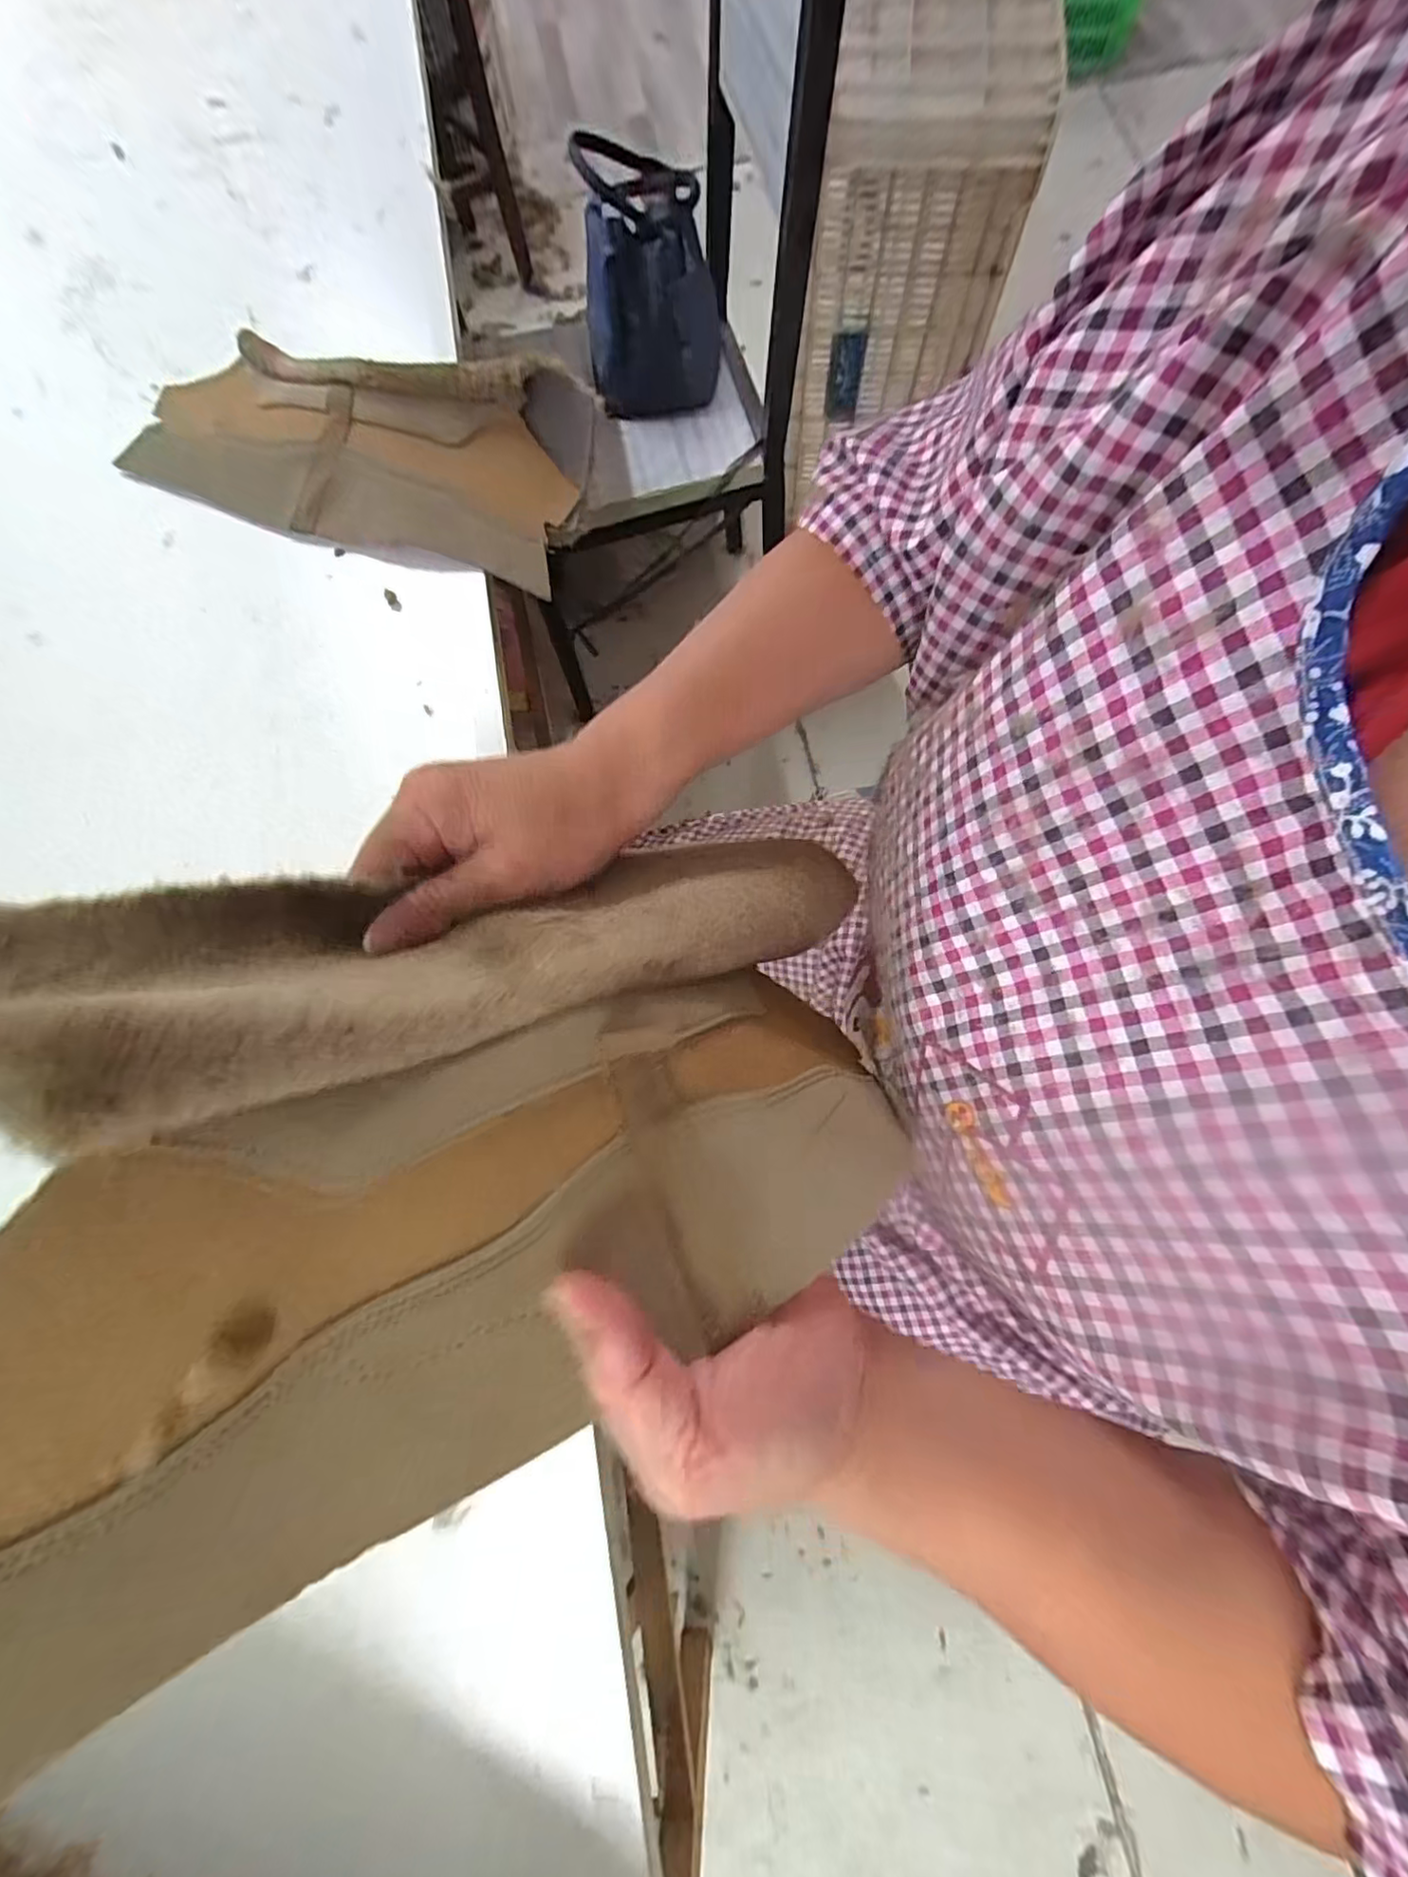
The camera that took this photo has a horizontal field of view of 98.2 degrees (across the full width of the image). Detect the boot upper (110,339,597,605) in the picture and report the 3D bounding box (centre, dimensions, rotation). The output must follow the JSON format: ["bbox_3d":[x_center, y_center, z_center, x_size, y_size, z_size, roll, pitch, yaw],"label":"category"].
[{"bbox_3d":[-0.258,-0.355,0.435,0.347,0.054,0.139,12,74,6],"label":"boot upper"}]

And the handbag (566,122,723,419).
[{"bbox_3d":[-0.071,-0.868,0.819,0.179,0.189,0.193,-6,73,1],"label":"handbag"}]

